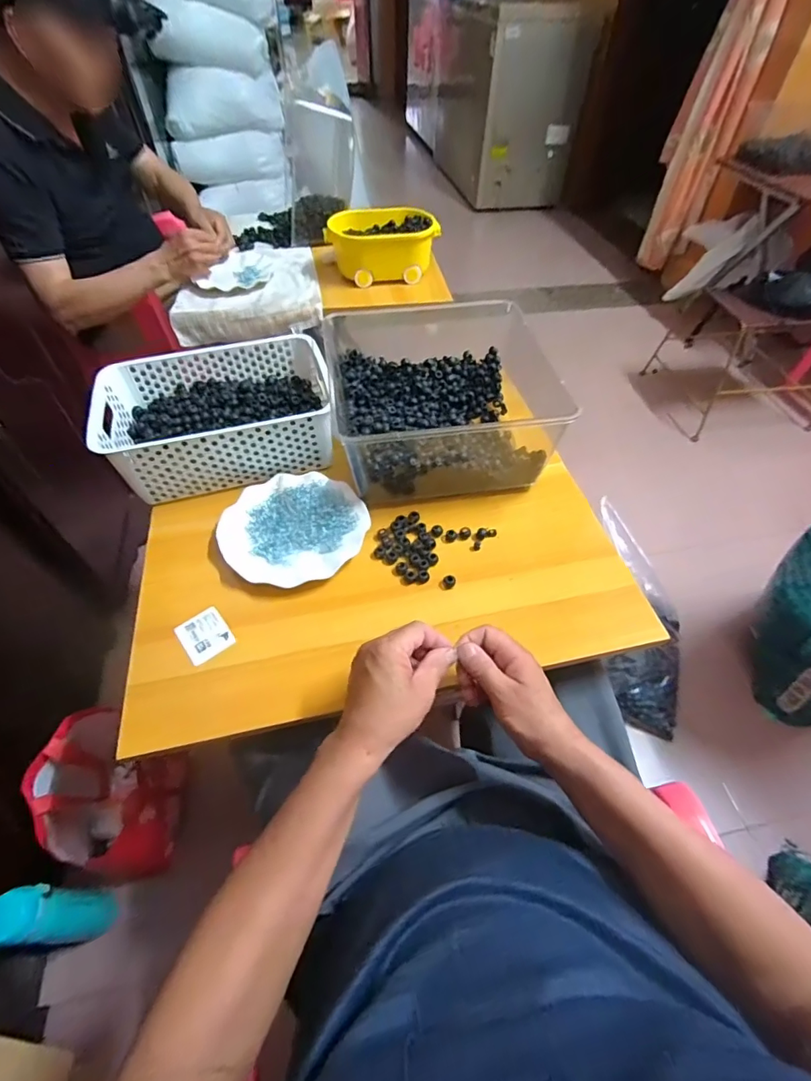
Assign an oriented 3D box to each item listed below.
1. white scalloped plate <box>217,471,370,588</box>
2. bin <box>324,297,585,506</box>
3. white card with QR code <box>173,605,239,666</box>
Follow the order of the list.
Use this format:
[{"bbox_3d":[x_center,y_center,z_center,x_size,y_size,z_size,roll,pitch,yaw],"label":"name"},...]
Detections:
[{"bbox_3d":[-0.148,-0.019,0.628,0.177,0.015,0.177,0,51,0],"label":"white scalloped plate"},{"bbox_3d":[0.050,-0.197,0.694,0.290,0.130,0.274,-10,52,-8],"label":"bin"},{"bbox_3d":[-0.231,0.109,0.549,0.050,0.004,0.064,-30,59,-29],"label":"white card with QR code"}]

